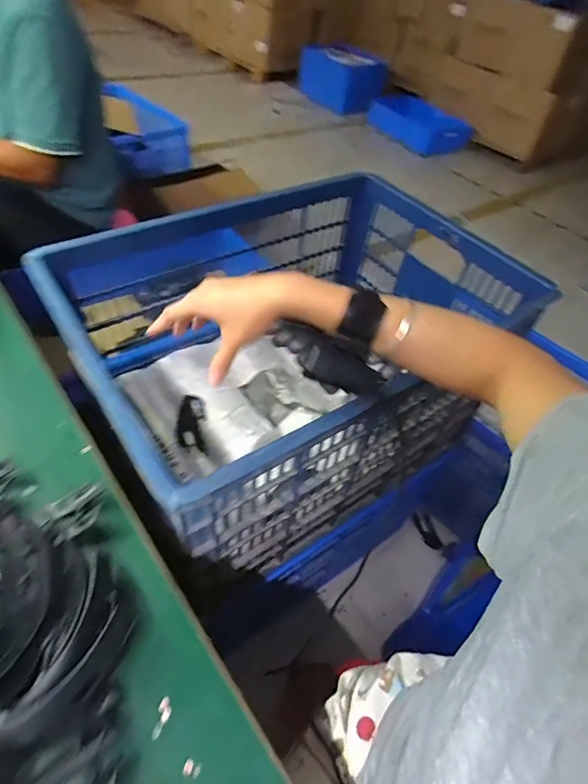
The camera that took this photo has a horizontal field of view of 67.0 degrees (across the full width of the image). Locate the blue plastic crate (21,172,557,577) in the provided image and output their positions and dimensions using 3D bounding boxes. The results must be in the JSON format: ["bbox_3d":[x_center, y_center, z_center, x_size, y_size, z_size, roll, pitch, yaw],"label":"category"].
[{"bbox_3d":[0.012,-0.064,0.802,0.697,0.444,0.474,-30,55,-22],"label":"blue plastic crate"}]

